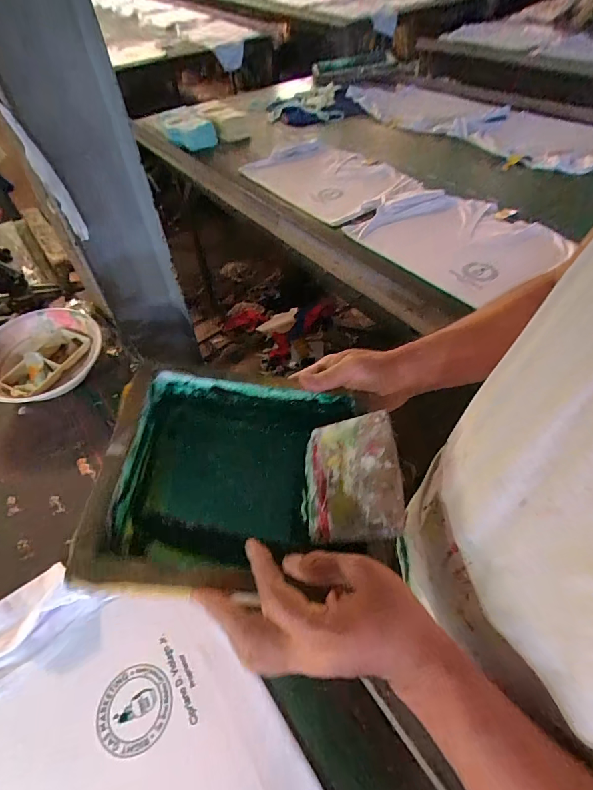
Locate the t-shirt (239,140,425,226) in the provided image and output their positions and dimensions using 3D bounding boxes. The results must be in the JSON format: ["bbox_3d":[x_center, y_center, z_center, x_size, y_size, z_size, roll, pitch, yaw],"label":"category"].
[{"bbox_3d":[0.089,-0.700,1.311,0.381,0.021,0.547,-29,54,-21],"label":"t-shirt"}]

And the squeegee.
[{"bbox_3d":[0.051,0.079,0.403,0.101,0.008,0.125,-18,47,25],"label":"squeegee"}]

